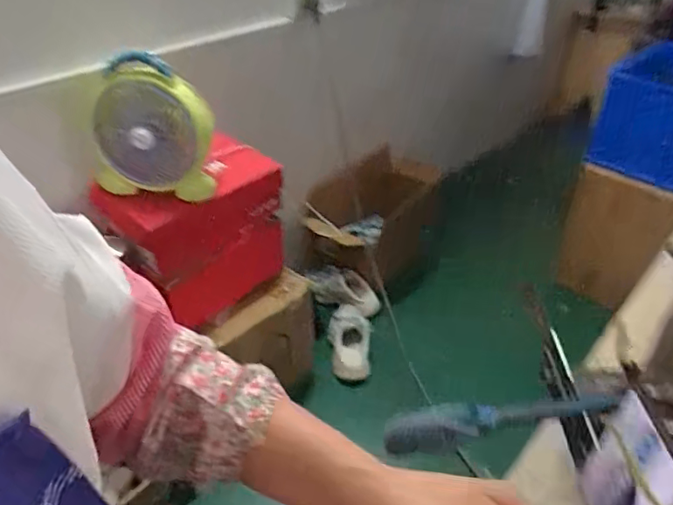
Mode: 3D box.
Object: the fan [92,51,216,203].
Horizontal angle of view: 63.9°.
[{"bbox_3d":[-0.338,-0.223,0.975,0.208,0.238,0.087,12,38,15],"label":"fan"}]

